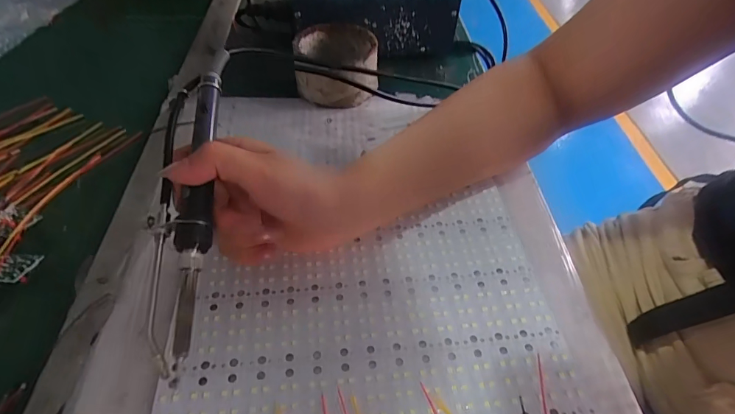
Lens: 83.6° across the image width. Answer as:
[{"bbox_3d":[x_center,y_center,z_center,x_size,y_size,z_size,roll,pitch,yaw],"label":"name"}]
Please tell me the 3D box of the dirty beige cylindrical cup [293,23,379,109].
[{"bbox_3d":[-0.032,-0.146,0.425,0.080,0.050,0.087,-1,48,-3],"label":"dirty beige cylindrical cup"}]

